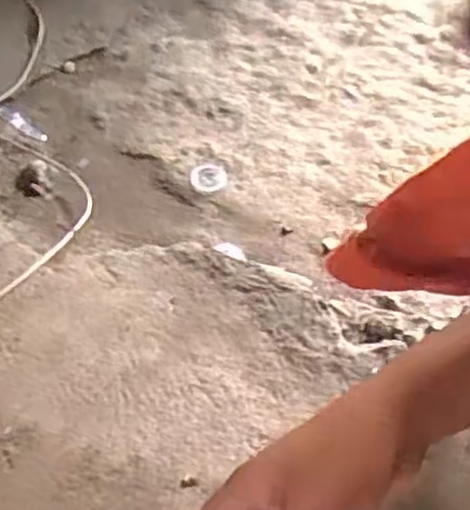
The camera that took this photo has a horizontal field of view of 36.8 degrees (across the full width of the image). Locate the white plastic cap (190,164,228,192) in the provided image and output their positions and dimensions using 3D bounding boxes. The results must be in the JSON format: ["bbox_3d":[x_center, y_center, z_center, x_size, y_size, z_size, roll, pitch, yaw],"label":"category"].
[{"bbox_3d":[-0.060,-0.181,1.634,0.084,0.012,0.075,-8,58,-4],"label":"white plastic cap"}]

